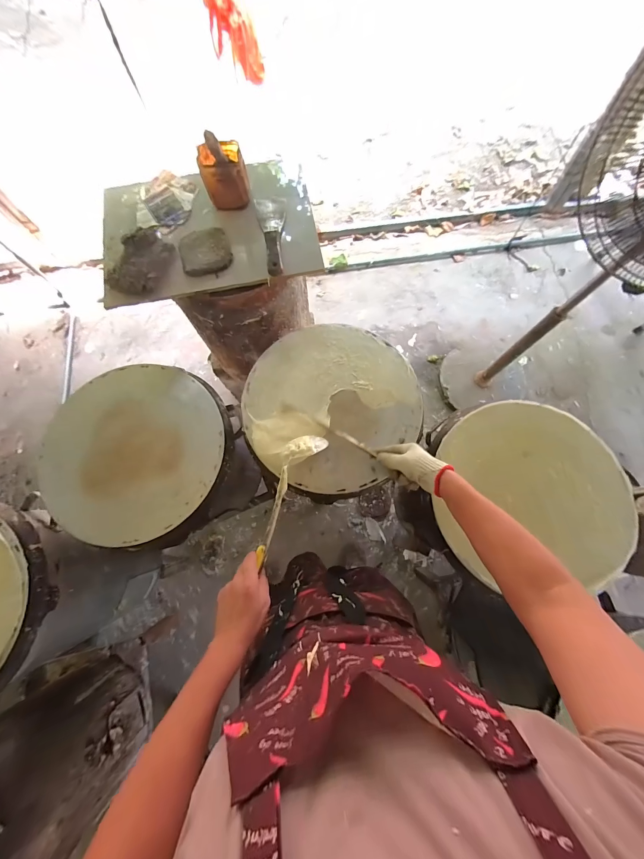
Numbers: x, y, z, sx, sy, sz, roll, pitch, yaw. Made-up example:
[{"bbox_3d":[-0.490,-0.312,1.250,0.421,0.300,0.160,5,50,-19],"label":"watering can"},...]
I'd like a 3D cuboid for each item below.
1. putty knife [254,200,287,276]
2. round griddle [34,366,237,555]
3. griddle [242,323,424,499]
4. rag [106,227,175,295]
[{"bbox_3d":[-0.105,-0.441,0.662,0.068,0.019,0.227,-10,75,-2],"label":"putty knife"},{"bbox_3d":[-0.399,0.042,0.642,0.380,0.042,0.379,0,75,1],"label":"round griddle"},{"bbox_3d":[0.022,-0.056,0.648,0.377,0.047,0.377,0,75,1],"label":"griddle"},{"bbox_3d":[-0.401,-0.372,0.655,0.098,0.030,0.158,21,77,6],"label":"rag"}]

